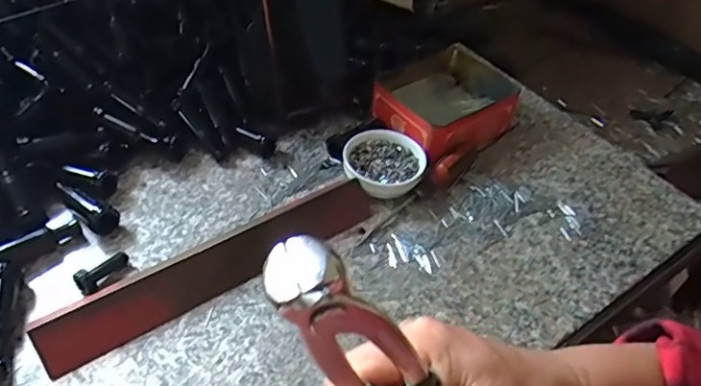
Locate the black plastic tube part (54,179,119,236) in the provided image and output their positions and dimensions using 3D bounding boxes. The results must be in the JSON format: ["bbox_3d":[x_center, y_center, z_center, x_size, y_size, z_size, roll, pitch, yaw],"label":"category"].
[{"bbox_3d":[-0.214,0.007,0.434,0.070,0.020,0.022,36,52,25],"label":"black plastic tube part"}]

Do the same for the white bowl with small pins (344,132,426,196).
[{"bbox_3d":[0.029,-0.022,0.485,0.071,0.028,0.071,4,45,-4],"label":"white bowl with small pins"}]

